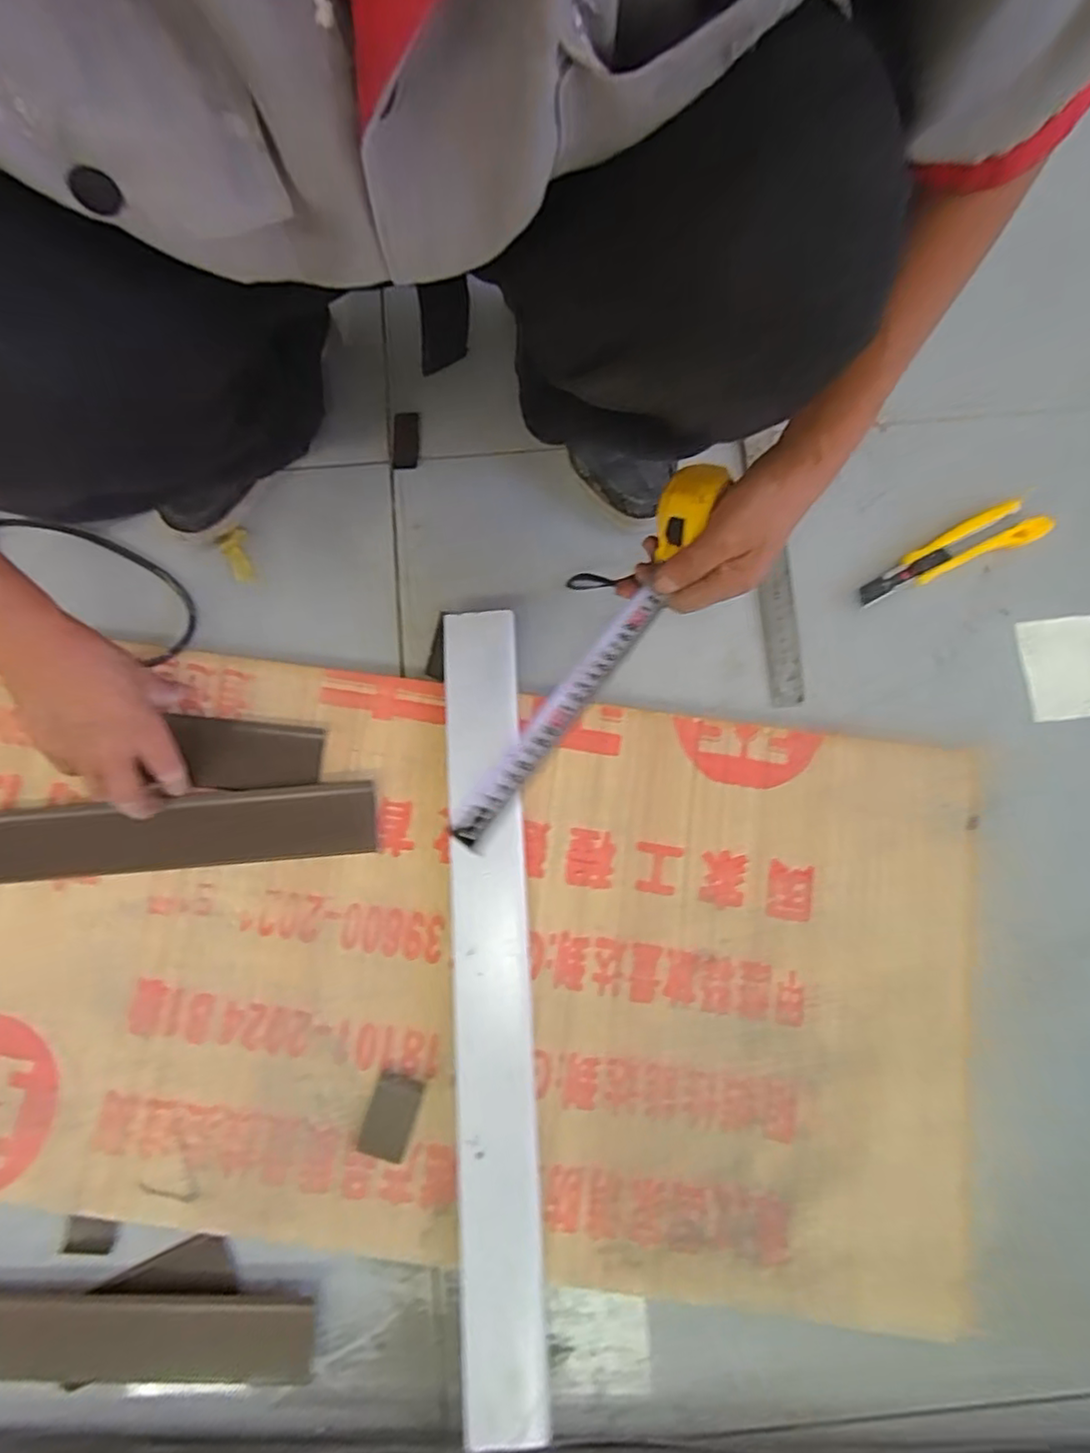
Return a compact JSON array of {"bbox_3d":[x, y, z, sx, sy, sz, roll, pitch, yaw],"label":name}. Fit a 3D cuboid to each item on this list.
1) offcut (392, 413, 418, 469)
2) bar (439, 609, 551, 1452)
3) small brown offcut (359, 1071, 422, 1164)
[{"bbox_3d":[-0.129,-0.265,0.601,0.024,0.008,0.054,-1,80,0],"label":"offcut"},{"bbox_3d":[-0.044,0.201,0.501,0.062,0.030,0.594,-3,80,0],"label":"bar"},{"bbox_3d":[-0.118,0.299,0.497,0.035,0.005,0.059,16,80,3],"label":"small brown offcut"}]

